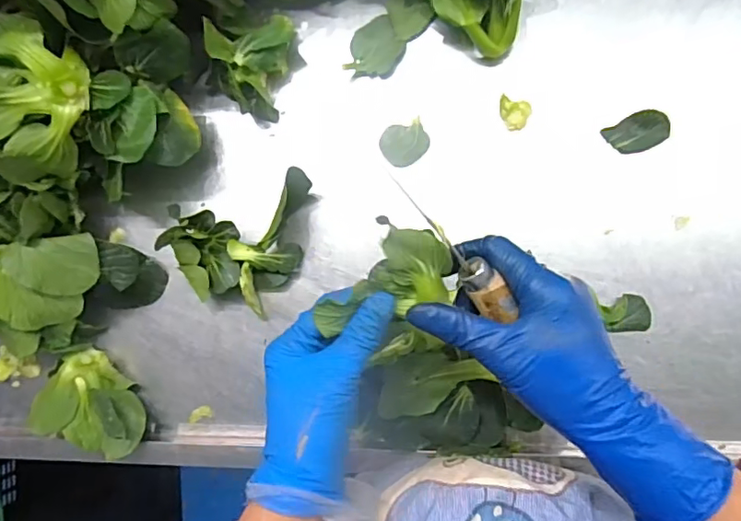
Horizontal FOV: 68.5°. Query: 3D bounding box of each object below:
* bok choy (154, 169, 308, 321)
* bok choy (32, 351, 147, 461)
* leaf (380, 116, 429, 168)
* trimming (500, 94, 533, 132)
[{"bbox_3d":[-0.095,-0.008,0.448,0.125,0.041,0.088,-26,85,7],"label":"bok choy"},{"bbox_3d":[-0.225,0.115,0.456,0.092,0.046,0.071,11,90,8],"label":"bok choy"},{"bbox_3d":[0.028,-0.098,0.450,0.039,0.010,0.035,-32,85,6],"label":"leaf"},{"bbox_3d":[0.115,-0.119,0.440,0.025,0.007,0.025,20,92,8],"label":"trimming"}]

